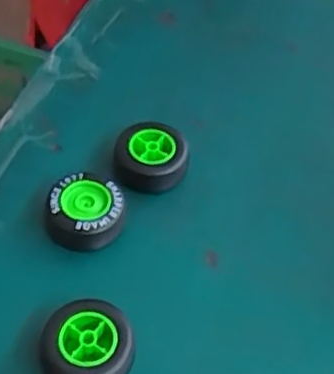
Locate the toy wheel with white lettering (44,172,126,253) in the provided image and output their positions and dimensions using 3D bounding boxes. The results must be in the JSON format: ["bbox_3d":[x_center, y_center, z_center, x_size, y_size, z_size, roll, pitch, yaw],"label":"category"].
[{"bbox_3d":[-0.051,0.017,0.419,0.048,0.025,0.043,6,50,1],"label":"toy wheel with white lettering"}]

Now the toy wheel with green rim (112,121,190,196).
[{"bbox_3d":[-0.011,-0.019,0.455,0.049,0.029,0.039,5,50,0],"label":"toy wheel with green rim"}]

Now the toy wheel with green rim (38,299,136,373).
[{"bbox_3d":[-0.042,0.087,0.361,0.048,0.024,0.045,2,50,-3],"label":"toy wheel with green rim"}]

